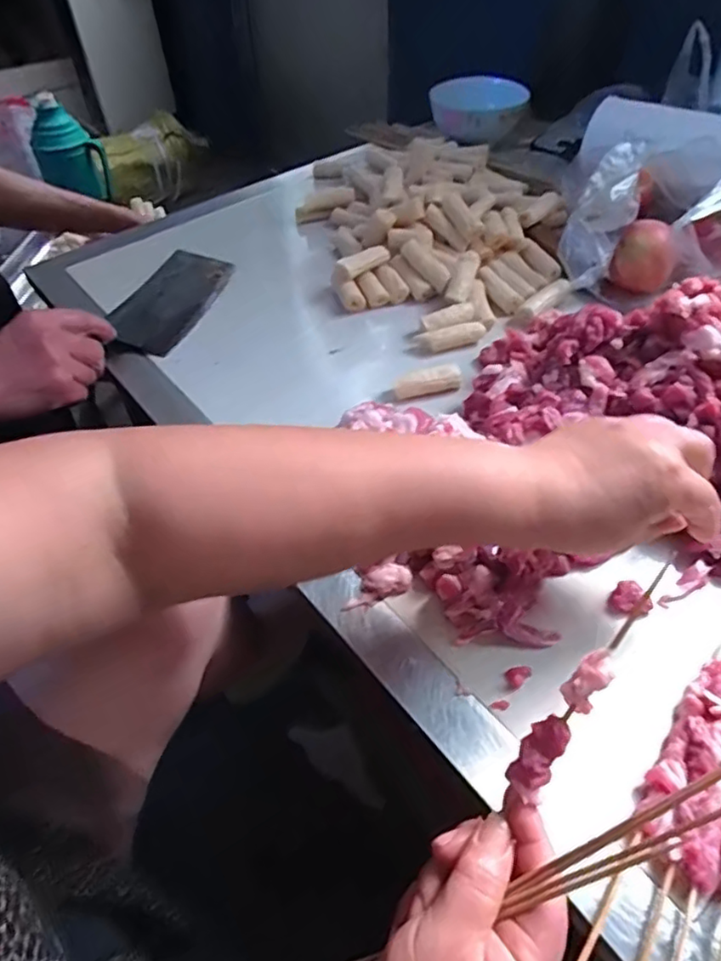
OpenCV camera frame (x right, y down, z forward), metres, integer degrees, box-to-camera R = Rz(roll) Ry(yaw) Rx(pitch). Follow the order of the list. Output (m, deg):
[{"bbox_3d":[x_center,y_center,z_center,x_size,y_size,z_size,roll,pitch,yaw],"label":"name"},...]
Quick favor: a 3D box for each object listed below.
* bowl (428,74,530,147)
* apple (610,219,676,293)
[{"bbox_3d":[0.162,-0.509,0.835,0.125,0.065,0.125,6,49,7],"label":"bowl"},{"bbox_3d":[0.272,-0.214,0.578,0.051,0.061,0.053,18,52,17],"label":"apple"}]

